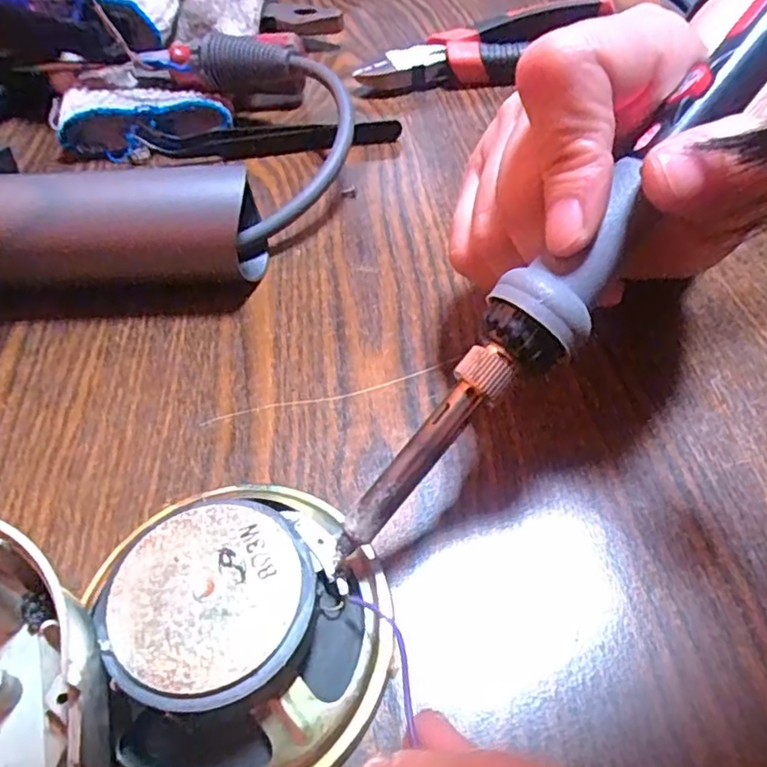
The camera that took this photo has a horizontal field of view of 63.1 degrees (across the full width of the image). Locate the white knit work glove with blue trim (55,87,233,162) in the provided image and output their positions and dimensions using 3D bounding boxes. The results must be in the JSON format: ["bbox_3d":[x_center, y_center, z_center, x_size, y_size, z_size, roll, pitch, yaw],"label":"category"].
[{"bbox_3d":[-0.112,-0.126,0.291,0.074,0.020,0.040,-15,51,-10],"label":"white knit work glove with blue trim"}]

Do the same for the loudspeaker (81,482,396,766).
[{"bbox_3d":[-0.029,0.051,0.136,0.058,0.025,0.069,-12,50,-8],"label":"loudspeaker"}]

